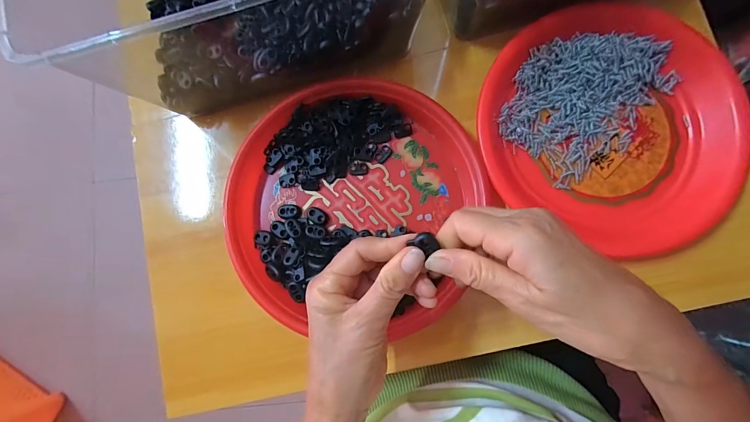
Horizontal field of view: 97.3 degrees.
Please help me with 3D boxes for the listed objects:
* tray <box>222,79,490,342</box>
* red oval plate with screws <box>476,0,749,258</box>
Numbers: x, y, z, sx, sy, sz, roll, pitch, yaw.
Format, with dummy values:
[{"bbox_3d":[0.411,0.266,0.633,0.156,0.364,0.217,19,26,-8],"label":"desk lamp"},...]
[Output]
[{"bbox_3d":[-0.020,-0.011,0.316,0.231,0.027,0.230,0,83,4],"label":"tray"},{"bbox_3d":[0.221,-0.086,0.308,0.231,0.024,0.222,28,85,7],"label":"red oval plate with screws"}]

